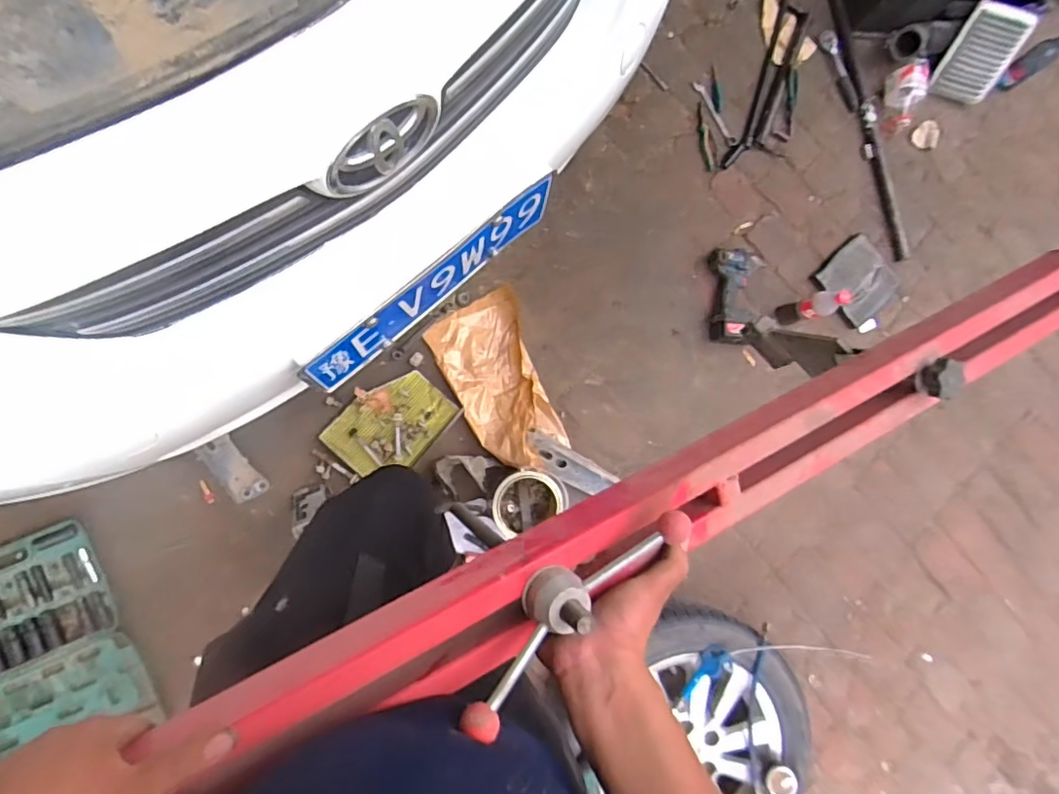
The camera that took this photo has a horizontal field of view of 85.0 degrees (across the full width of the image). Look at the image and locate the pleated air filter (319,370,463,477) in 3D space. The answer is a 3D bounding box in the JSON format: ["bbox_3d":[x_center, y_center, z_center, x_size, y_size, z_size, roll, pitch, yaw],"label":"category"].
[{"bbox_3d":[-0.310,0.059,1.298,0.193,0.019,0.257,42,81,-3],"label":"pleated air filter"}]

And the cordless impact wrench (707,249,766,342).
[{"bbox_3d":[0.483,-0.243,1.367,0.106,0.066,0.221,2,85,-8],"label":"cordless impact wrench"}]

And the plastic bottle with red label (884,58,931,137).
[{"bbox_3d":[0.852,-0.678,1.317,0.066,0.104,0.132,0,86,-8],"label":"plastic bottle with red label"}]

